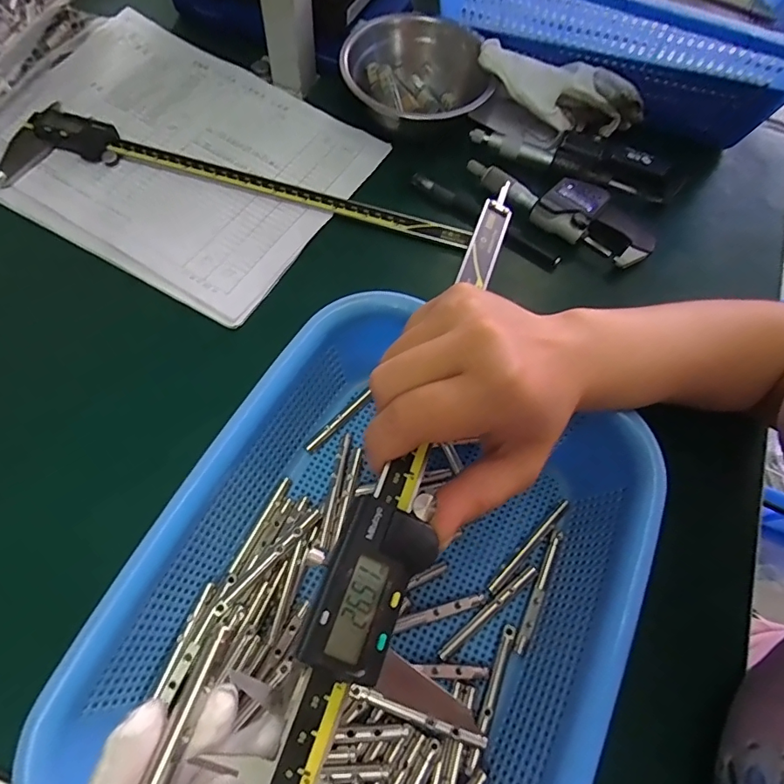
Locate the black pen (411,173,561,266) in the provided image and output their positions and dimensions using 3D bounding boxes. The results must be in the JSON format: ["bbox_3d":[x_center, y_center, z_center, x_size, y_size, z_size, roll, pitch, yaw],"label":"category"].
[{"bbox_3d":[0.077,-0.145,0.410,0.139,0.014,0.018,36,67,11],"label":"black pen"}]

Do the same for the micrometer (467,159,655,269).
[{"bbox_3d":[0.141,-0.157,0.410,0.156,0.025,0.056,36,67,11],"label":"micrometer"}]

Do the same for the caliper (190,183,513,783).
[{"bbox_3d":[0.021,0.015,0.210,0.071,0.019,0.281,16,61,5],"label":"caliper"}]

